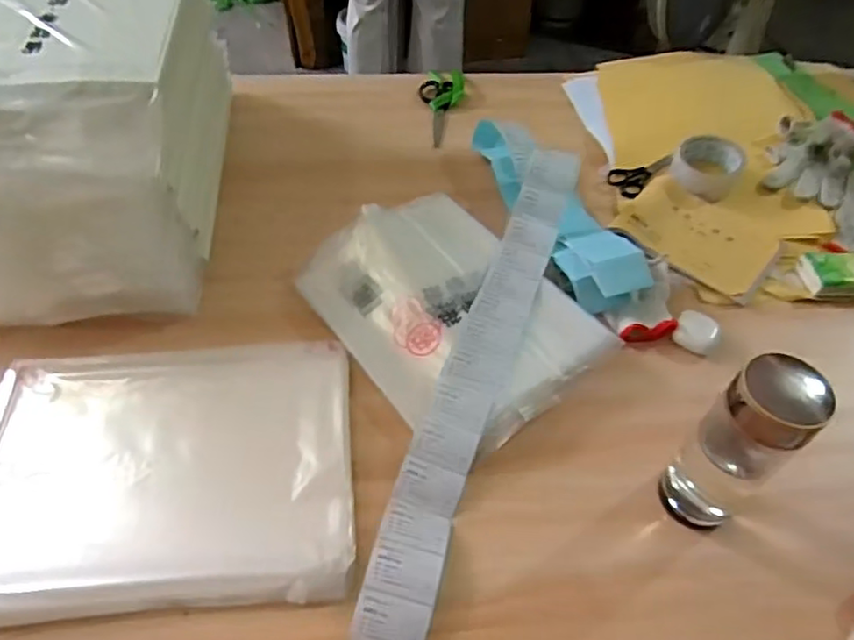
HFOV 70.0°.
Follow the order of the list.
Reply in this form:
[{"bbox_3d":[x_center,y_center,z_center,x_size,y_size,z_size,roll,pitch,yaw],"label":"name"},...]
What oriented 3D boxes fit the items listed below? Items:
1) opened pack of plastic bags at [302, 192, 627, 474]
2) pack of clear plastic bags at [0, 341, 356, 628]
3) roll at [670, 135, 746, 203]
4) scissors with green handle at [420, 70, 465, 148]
[{"bbox_3d":[0.014,-0.018,0.682,0.230,0.025,0.324,-36,60,-23],"label":"opened pack of plastic bags"},{"bbox_3d":[-0.256,0.132,0.571,0.364,0.027,0.263,-5,53,-3],"label":"pack of clear plastic bags"},{"bbox_3d":[0.382,-0.211,0.830,0.085,0.035,0.088,0,53,1],"label":"roll"},{"bbox_3d":[0.022,-0.339,0.955,0.068,0.024,0.182,2,53,3],"label":"scissors with green handle"}]

